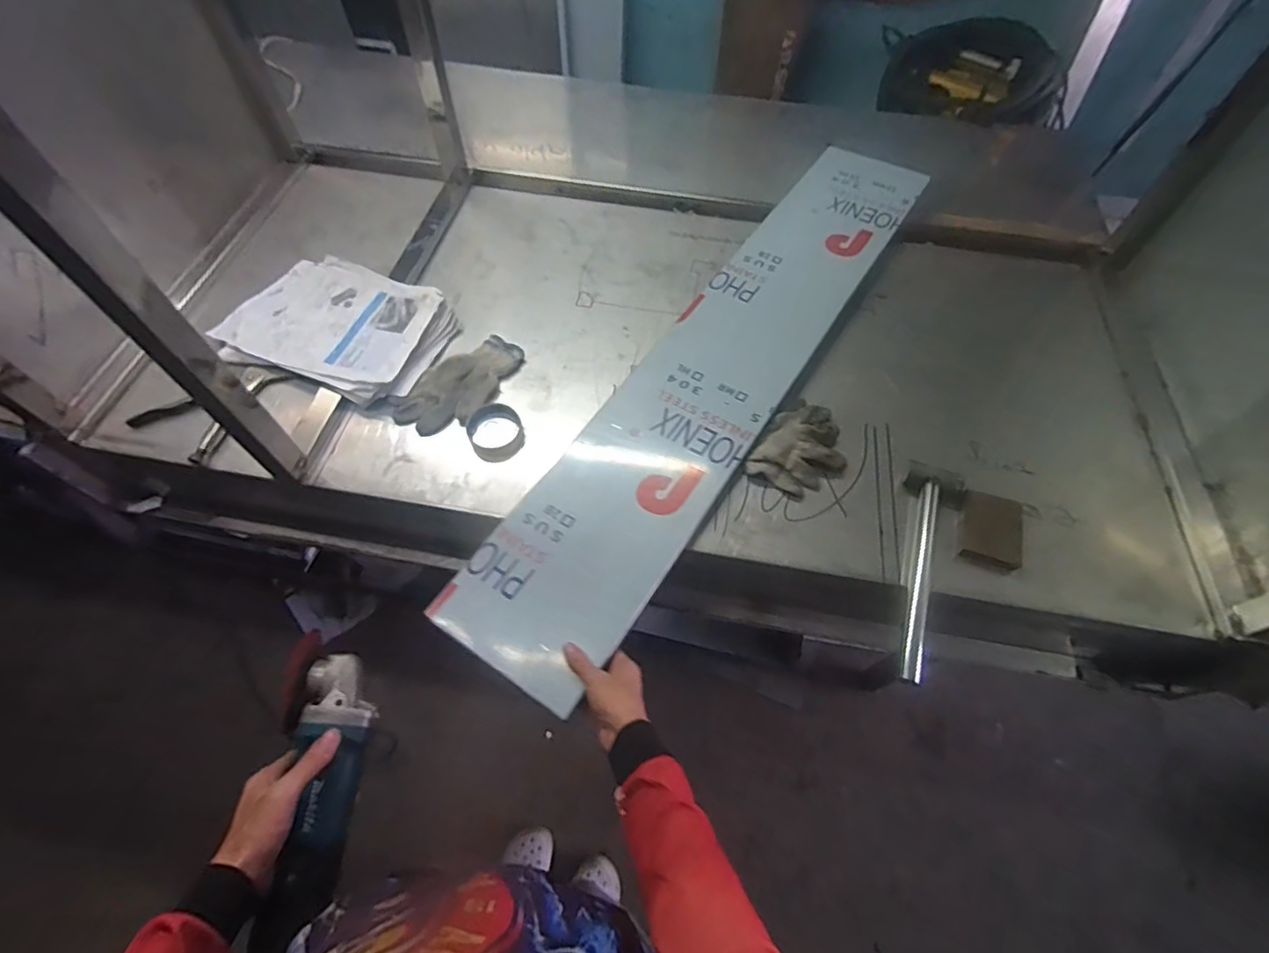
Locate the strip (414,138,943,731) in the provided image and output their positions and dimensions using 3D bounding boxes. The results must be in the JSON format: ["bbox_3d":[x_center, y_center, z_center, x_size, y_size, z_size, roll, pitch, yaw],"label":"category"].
[{"bbox_3d":[0.152,-0.195,0.900,0.223,0.011,1.144,29,64,19],"label":"strip"}]

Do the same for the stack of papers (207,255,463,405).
[{"bbox_3d":[-0.484,-0.253,0.937,0.354,0.034,0.261,17,59,10],"label":"stack of papers"}]

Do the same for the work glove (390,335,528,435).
[{"bbox_3d":[-0.262,-0.143,0.878,0.109,0.032,0.208,37,64,20],"label":"work glove"}]

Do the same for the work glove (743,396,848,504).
[{"bbox_3d":[0.245,-0.039,0.824,0.116,0.026,0.163,30,62,17],"label":"work glove"}]

